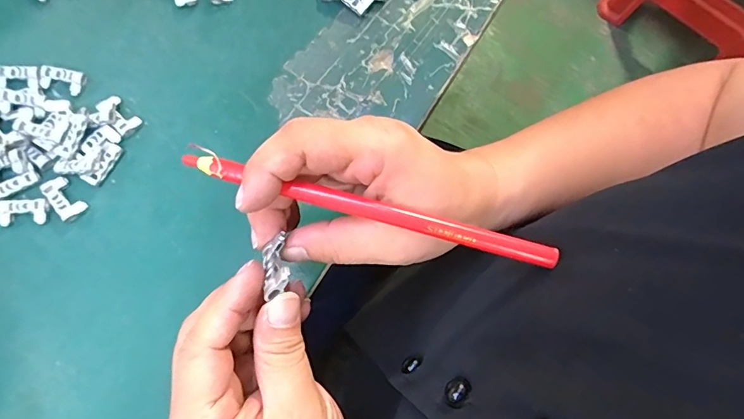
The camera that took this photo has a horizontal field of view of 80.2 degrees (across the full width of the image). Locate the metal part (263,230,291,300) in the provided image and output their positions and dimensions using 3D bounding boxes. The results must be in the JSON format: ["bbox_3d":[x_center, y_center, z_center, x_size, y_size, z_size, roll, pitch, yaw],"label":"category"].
[{"bbox_3d":[-0.042,0.024,0.194,0.013,0.010,0.029,-14,41,-4],"label":"metal part"}]

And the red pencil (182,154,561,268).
[{"bbox_3d":[-0.001,0.000,0.189,0.164,0.005,0.009,15,76,2],"label":"red pencil"}]

